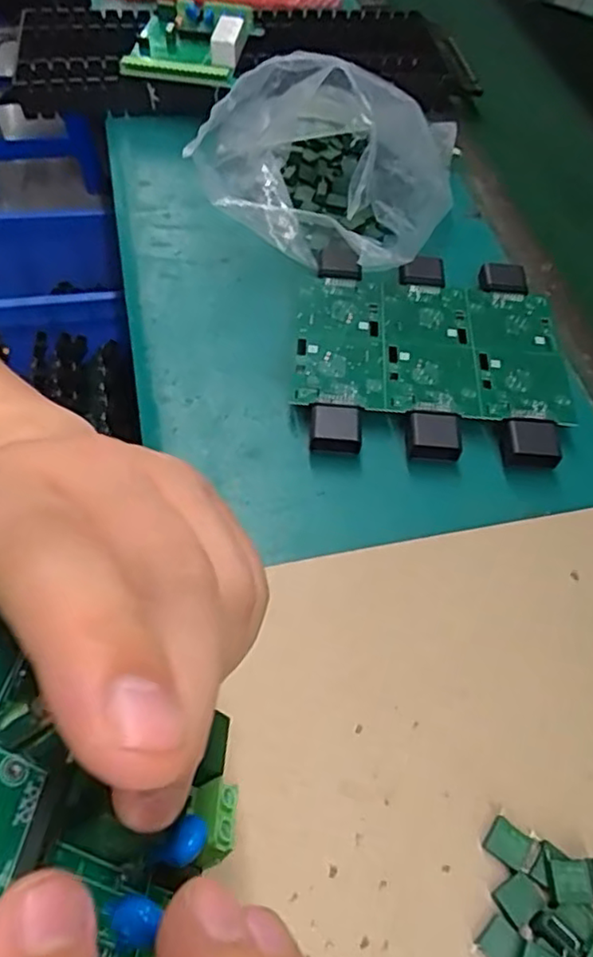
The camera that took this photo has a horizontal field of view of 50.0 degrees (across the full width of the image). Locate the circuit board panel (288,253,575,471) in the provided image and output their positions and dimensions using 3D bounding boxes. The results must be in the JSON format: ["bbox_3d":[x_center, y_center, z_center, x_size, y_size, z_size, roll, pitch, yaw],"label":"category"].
[{"bbox_3d":[0.087,-0.083,0.431,0.172,0.021,0.162,4,58,-1],"label":"circuit board panel"}]

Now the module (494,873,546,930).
[{"bbox_3d":[0.096,0.180,0.273,0.016,0.004,0.016,-29,64,-19],"label":"module"}]

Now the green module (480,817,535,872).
[{"bbox_3d":[0.095,0.164,0.286,0.018,0.005,0.016,31,61,15],"label":"green module"}]

